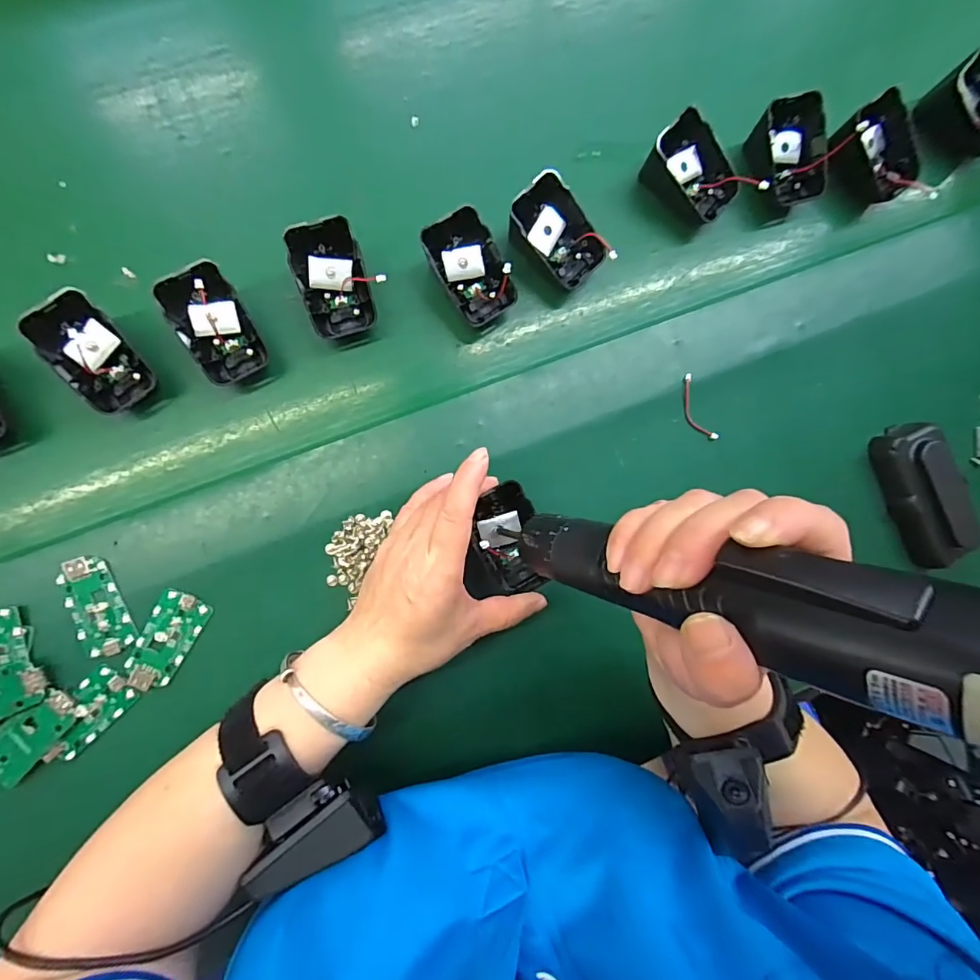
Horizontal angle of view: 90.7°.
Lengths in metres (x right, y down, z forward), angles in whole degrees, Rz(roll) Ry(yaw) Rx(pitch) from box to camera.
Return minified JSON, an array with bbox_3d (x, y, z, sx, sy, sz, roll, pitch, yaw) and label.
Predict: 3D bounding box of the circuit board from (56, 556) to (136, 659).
[{"bbox_3d":[-0.254,0.075,0.310,0.029,0.009,0.064,-22,90,-7],"label":"circuit board"}]

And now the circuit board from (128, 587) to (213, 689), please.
[{"bbox_3d":[-0.211,0.098,0.314,0.031,0.004,0.064,26,85,-4],"label":"circuit board"}]

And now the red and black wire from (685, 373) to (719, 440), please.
[{"bbox_3d":[0.150,-0.059,0.354,0.015,0.004,0.051,-26,90,-7],"label":"red and black wire"}]

